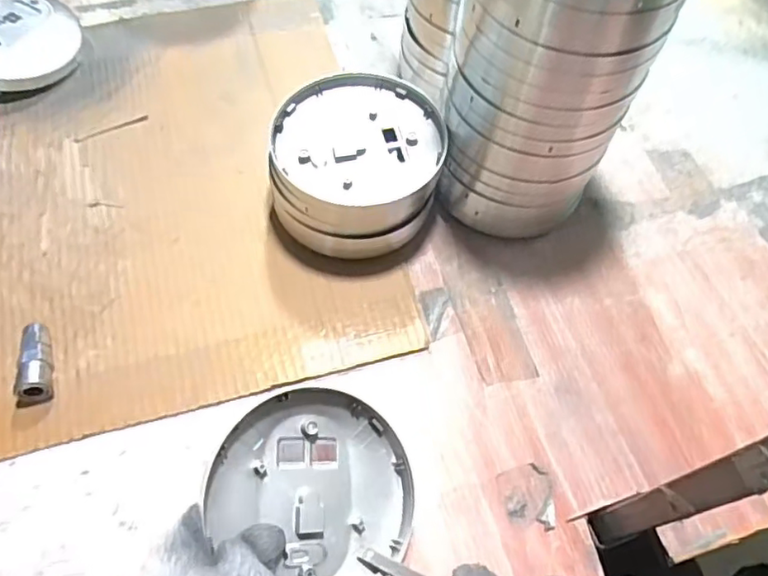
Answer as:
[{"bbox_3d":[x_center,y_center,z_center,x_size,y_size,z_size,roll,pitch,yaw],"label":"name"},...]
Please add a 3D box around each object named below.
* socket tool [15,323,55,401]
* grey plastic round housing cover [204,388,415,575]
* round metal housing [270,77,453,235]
[{"bbox_3d":[-0.254,0.053,0.440,0.020,0.022,0.061,-9,62,-9],"label":"socket tool"},{"bbox_3d":[-0.042,0.132,0.388,0.131,0.023,0.131,8,71,-25],"label":"grey plastic round housing cover"},{"bbox_3d":[-0.022,-0.111,0.492,0.134,0.038,0.132,2,61,-3],"label":"round metal housing"}]

